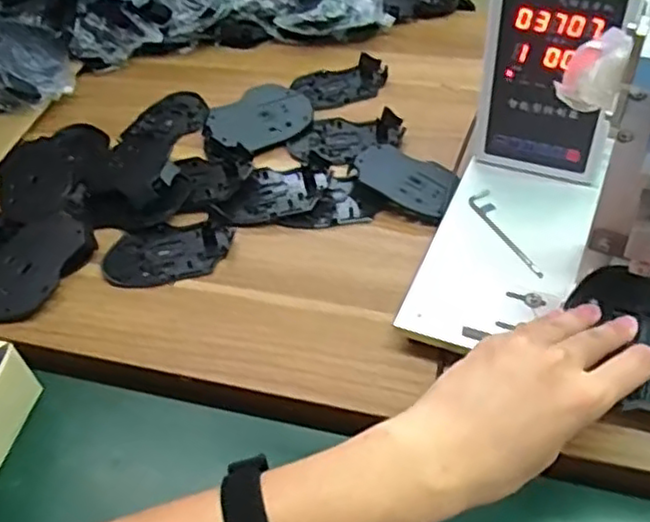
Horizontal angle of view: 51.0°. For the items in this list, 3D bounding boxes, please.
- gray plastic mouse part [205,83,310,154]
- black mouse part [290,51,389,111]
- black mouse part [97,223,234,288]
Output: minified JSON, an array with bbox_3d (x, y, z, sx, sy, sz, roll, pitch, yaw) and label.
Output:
[{"bbox_3d":[-0.065,-0.148,0.715,0.070,0.032,0.110,33,59,31],"label":"gray plastic mouse part"},{"bbox_3d":[0.020,-0.204,0.774,0.106,0.012,0.074,-23,50,-14],"label":"black mouse part"},{"bbox_3d":[-0.141,-0.005,0.613,0.112,0.007,0.070,-5,48,2],"label":"black mouse part"}]

